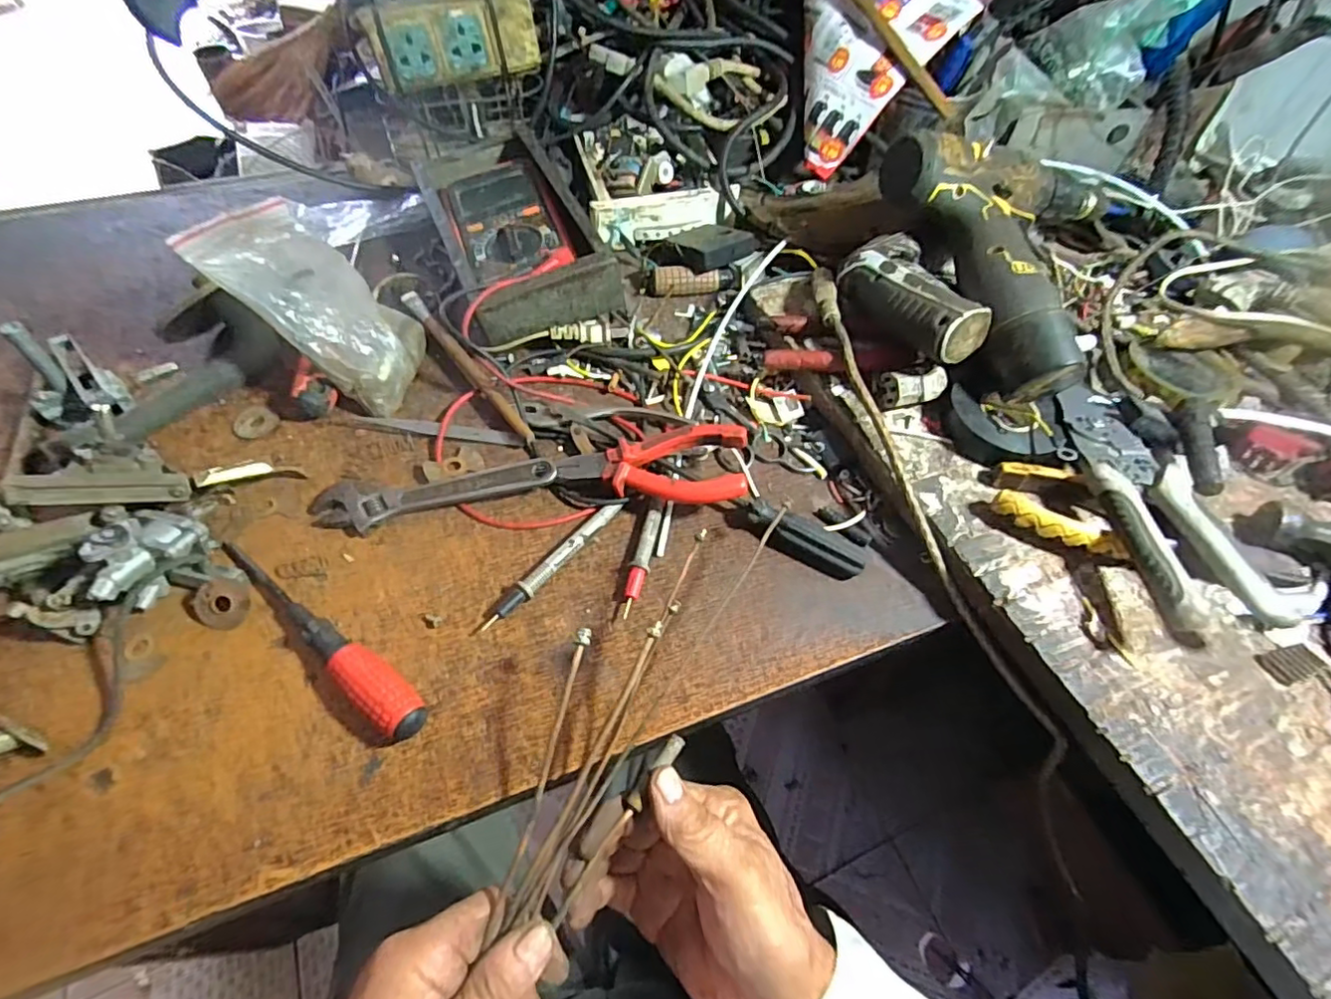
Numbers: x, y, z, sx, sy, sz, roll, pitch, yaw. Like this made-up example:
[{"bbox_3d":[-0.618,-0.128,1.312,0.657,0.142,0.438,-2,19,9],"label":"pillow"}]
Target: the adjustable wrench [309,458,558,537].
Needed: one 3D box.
[{"bbox_3d":[-0.143,-0.002,0.370,0.148,0.012,0.034,-7,57,-6],"label":"adjustable wrench"}]

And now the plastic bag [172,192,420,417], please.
[{"bbox_3d":[-0.226,-0.131,0.399,0.028,0.140,0.096,-22,36,36],"label":"plastic bag"}]

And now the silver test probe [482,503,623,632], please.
[{"bbox_3d":[-0.065,0.037,0.354,0.010,0.011,0.107,33,62,19],"label":"silver test probe"}]

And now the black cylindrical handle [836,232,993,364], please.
[{"bbox_3d":[0.166,-0.133,0.403,0.056,0.045,0.117,-31,46,11],"label":"black cylindrical handle"}]

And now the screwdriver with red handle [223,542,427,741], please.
[{"bbox_3d":[-0.186,0.069,0.317,0.161,0.021,0.024,34,62,19],"label":"screwdriver with red handle"}]

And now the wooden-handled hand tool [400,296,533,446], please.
[{"bbox_3d":[-0.145,-0.100,0.431,0.013,0.008,0.181,-34,64,-22],"label":"wooden-handled hand tool"}]

